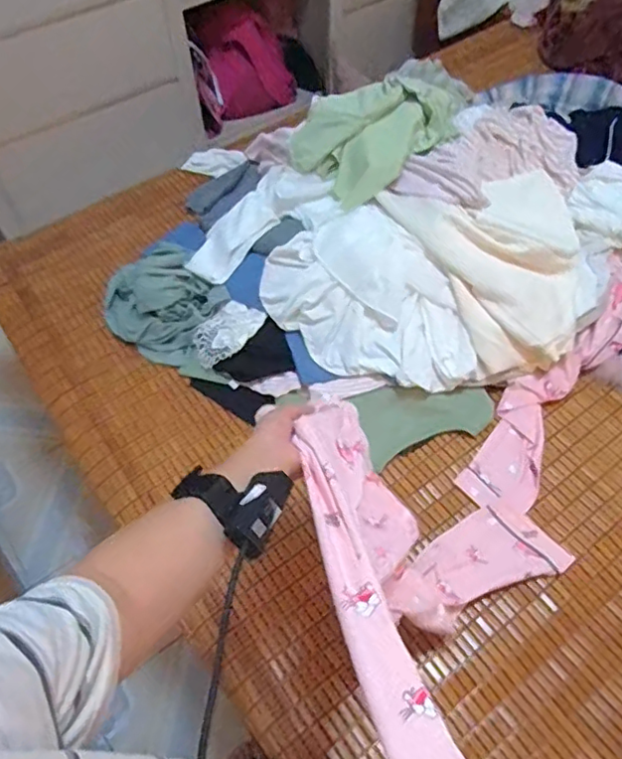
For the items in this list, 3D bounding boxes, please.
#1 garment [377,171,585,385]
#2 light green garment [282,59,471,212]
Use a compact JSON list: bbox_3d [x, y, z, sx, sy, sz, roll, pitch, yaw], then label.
[{"bbox_3d":[0.328,-0.191,1.044,0.320,0.155,0.354,-11,57,-7],"label":"garment"},{"bbox_3d":[0.128,-0.477,1.115,0.300,0.121,0.211,-35,63,-21],"label":"light green garment"}]

